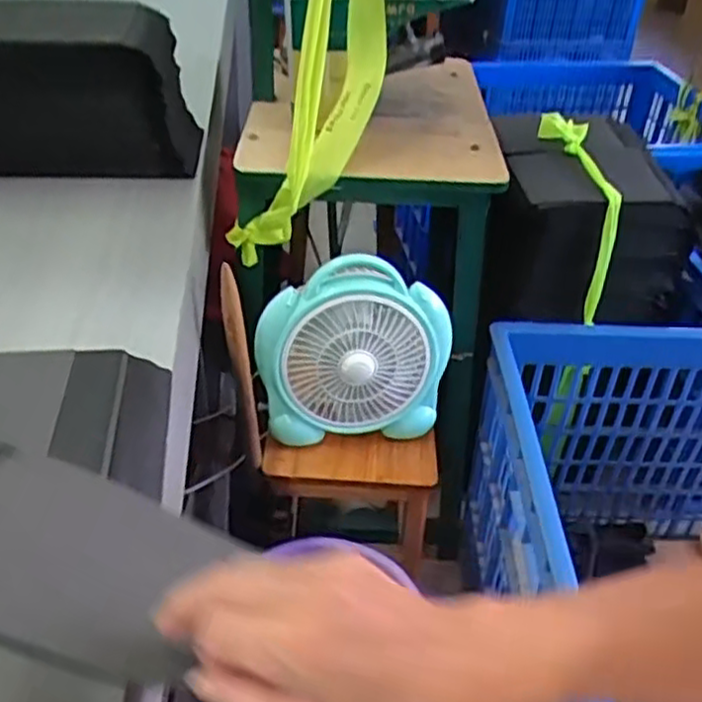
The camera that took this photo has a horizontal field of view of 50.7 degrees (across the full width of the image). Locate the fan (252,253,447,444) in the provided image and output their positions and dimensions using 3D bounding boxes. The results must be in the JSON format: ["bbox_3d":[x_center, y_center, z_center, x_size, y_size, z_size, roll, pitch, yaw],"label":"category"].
[{"bbox_3d":[0.003,0.005,0.928,0.237,0.212,0.078,0,38,-6],"label":"fan"}]

